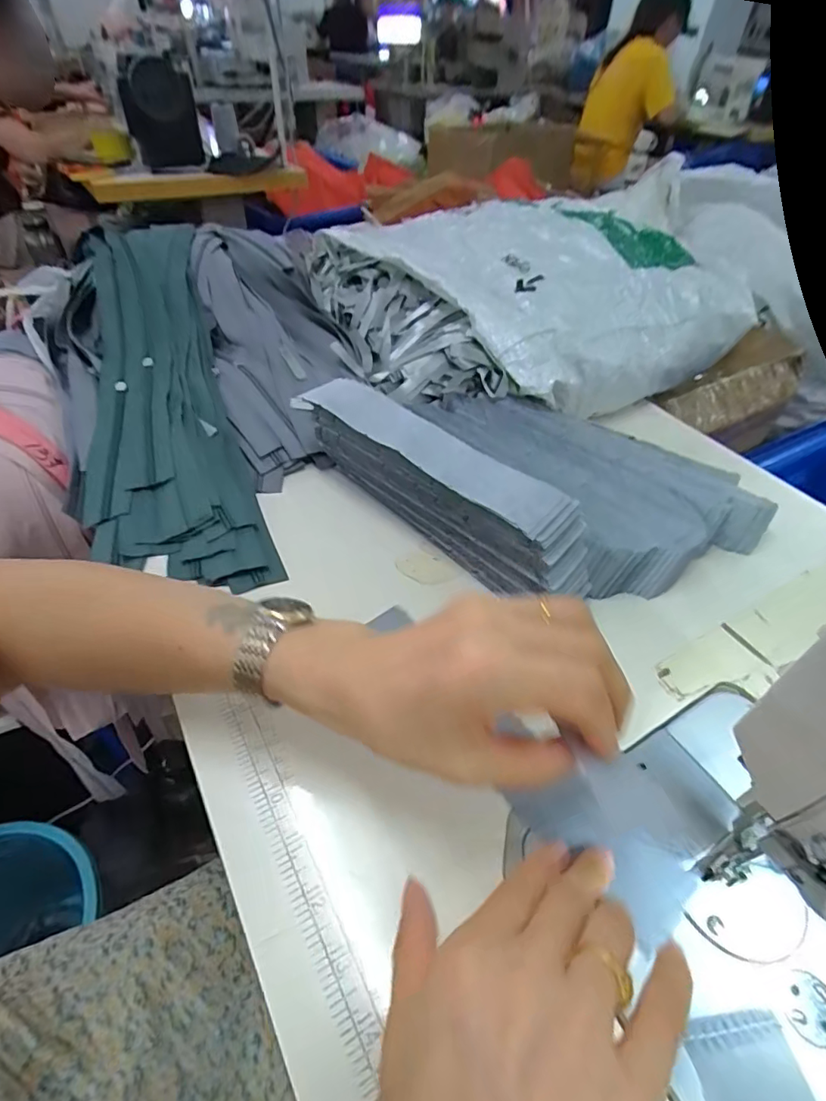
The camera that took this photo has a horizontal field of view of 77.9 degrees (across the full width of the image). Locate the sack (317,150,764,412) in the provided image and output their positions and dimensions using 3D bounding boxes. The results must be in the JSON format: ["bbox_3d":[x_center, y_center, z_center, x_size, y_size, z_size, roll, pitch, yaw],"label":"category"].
[{"bbox_3d":[0.145,-0.326,0.615,0.362,0.121,0.391,-26,53,-24],"label":"sack"}]

